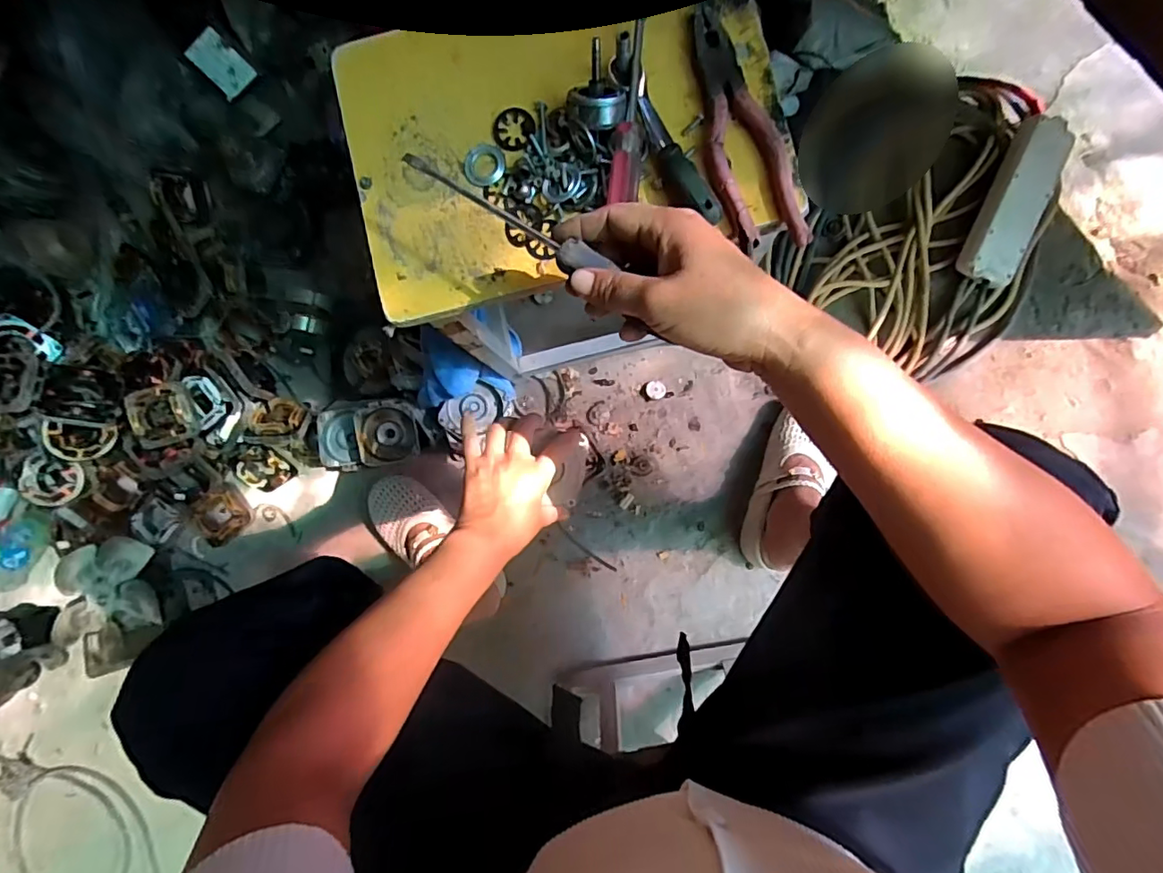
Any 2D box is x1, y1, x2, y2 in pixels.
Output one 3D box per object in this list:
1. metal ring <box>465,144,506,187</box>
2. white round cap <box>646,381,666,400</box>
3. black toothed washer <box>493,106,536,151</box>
[{"bbox_3d":[-0.076,-0.213,0.432,0.032,0.004,0.033,-1,85,6],"label":"metal ring"},{"bbox_3d":[0.113,-0.071,0.839,0.029,0.006,0.029,0,87,5],"label":"white round cap"},{"bbox_3d":[-0.053,-0.241,0.431,0.033,0.004,0.036,-5,85,6],"label":"black toothed washer"}]

